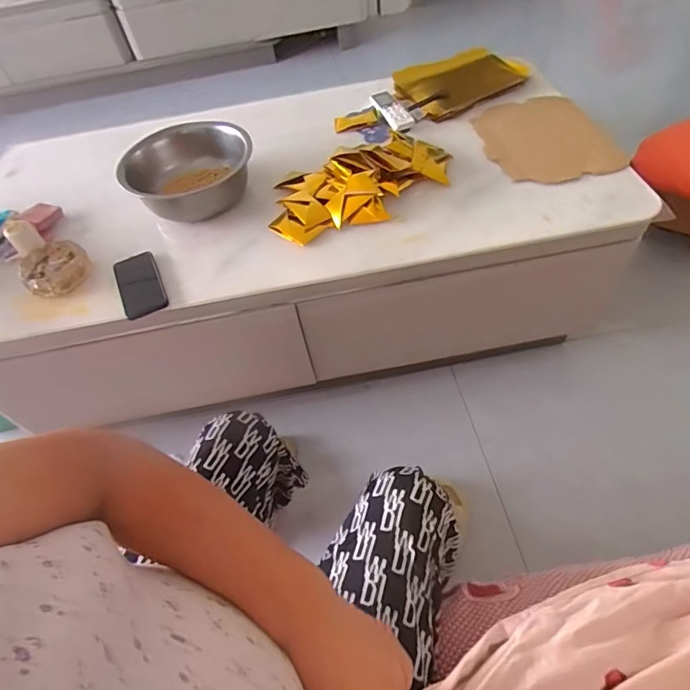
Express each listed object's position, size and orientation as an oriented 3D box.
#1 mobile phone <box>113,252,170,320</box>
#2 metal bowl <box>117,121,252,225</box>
[{"bbox_3d":[-0.381,-0.110,0.871,0.081,0.015,0.153,-29,58,-3],"label":"mobile phone"},{"bbox_3d":[-0.347,-0.370,1.017,0.286,0.110,0.286,-3,53,4],"label":"metal bowl"}]

